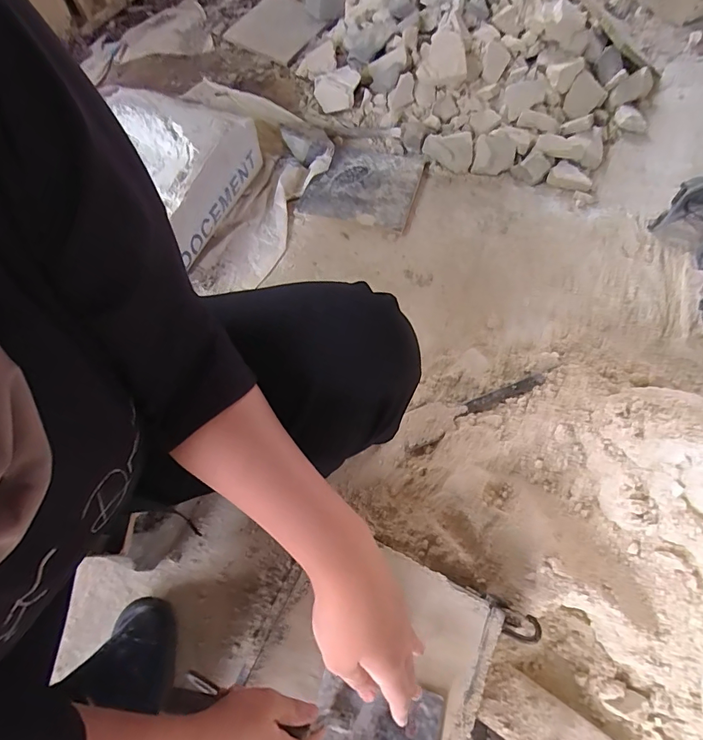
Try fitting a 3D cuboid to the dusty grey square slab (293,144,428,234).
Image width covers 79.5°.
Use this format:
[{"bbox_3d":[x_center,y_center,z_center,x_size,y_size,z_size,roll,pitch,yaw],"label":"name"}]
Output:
[{"bbox_3d":[0.025,-0.429,0.981,0.244,0.016,0.227,14,68,7],"label":"dusty grey square slab"}]

